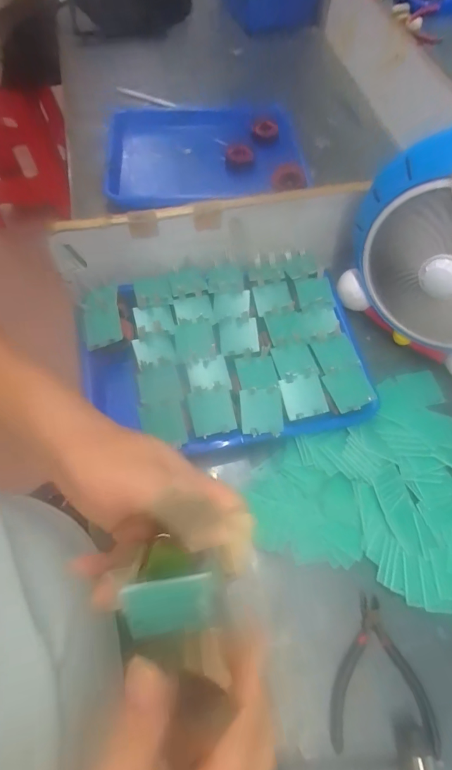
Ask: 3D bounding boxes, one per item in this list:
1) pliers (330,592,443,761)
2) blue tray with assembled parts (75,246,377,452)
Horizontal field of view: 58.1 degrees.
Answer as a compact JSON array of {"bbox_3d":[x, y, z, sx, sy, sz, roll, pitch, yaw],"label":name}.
[{"bbox_3d":[0.141,0.259,0.368,0.092,0.006,0.116,6,62,3],"label":"pliers"},{"bbox_3d":[-0.007,-0.048,0.496,0.315,0.048,0.254,-9,62,-5],"label":"blue tray with assembled parts"}]

